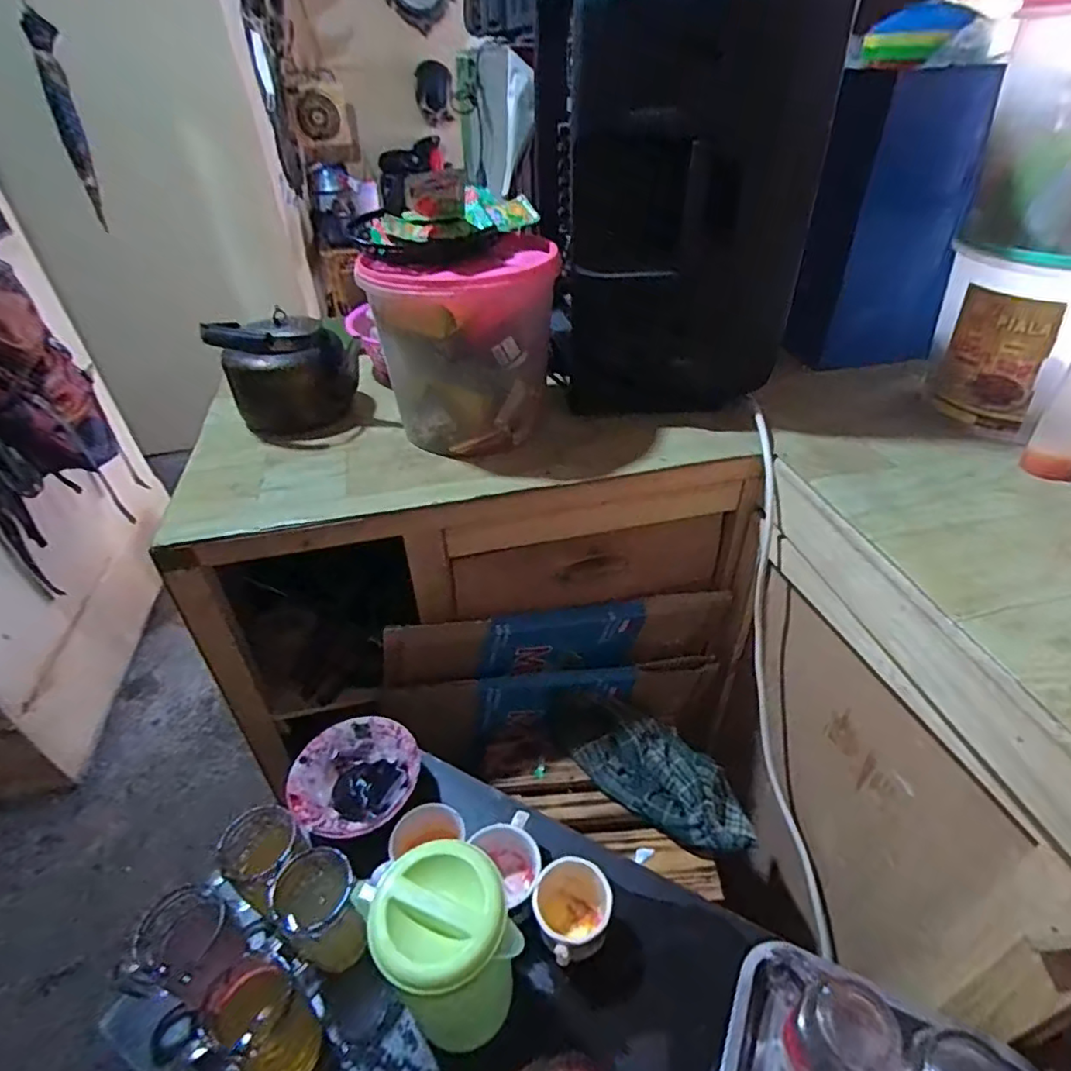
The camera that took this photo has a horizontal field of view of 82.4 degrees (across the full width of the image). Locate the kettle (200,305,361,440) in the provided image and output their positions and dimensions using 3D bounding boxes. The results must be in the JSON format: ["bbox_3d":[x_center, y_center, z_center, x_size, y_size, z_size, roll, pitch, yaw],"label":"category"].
[{"bbox_3d":[-0.383,-0.259,0.944,0.182,0.156,0.169,-22,43,-21],"label":"kettle"}]

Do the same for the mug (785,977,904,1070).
[{"bbox_3d":[0.259,0.435,0.513,0.092,0.108,0.069,10,41,16],"label":"mug"}]

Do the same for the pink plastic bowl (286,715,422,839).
[{"bbox_3d":[-0.225,0.304,0.771,0.152,0.041,0.147,-1,38,1],"label":"pink plastic bowl"}]

